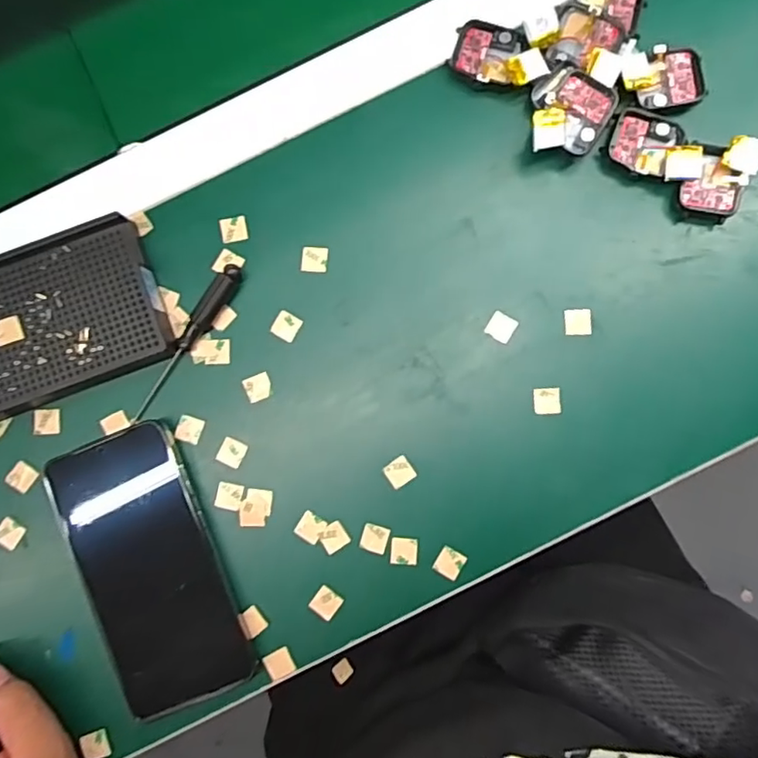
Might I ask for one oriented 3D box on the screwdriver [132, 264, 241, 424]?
[{"bbox_3d":[-0.120,-0.023,0.367,0.010,0.015,0.112,36,87,4],"label":"screwdriver"}]

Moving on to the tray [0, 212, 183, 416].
[{"bbox_3d":[-0.203,-0.035,0.364,0.138,0.019,0.089,-20,85,0],"label":"tray"}]

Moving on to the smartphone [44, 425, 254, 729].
[{"bbox_3d":[-0.136,0.112,0.357,0.077,0.011,0.161,-22,86,-4],"label":"smartphone"}]

